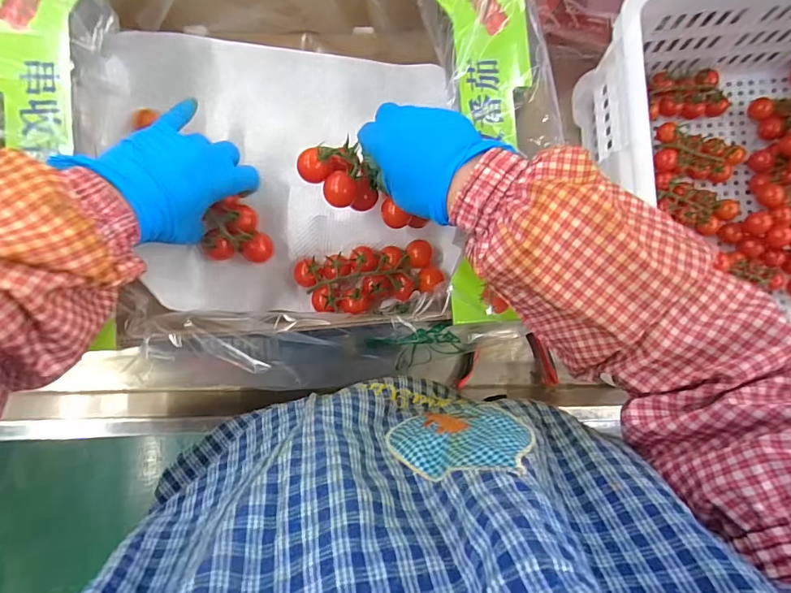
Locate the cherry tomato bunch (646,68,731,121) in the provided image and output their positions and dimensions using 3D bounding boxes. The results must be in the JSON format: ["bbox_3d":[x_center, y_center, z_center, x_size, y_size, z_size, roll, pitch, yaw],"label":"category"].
[{"bbox_3d":[0.361,-0.248,0.554,0.090,0.028,0.056,-1,88,-7],"label":"cherry tomato bunch"}]

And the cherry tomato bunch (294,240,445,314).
[{"bbox_3d":[-0.023,-0.017,0.406,0.118,0.024,0.053,-15,90,-8],"label":"cherry tomato bunch"}]

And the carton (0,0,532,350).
[{"bbox_3d":[-0.084,-0.115,0.370,0.361,0.109,0.282,-4,88,-7],"label":"carton"}]

